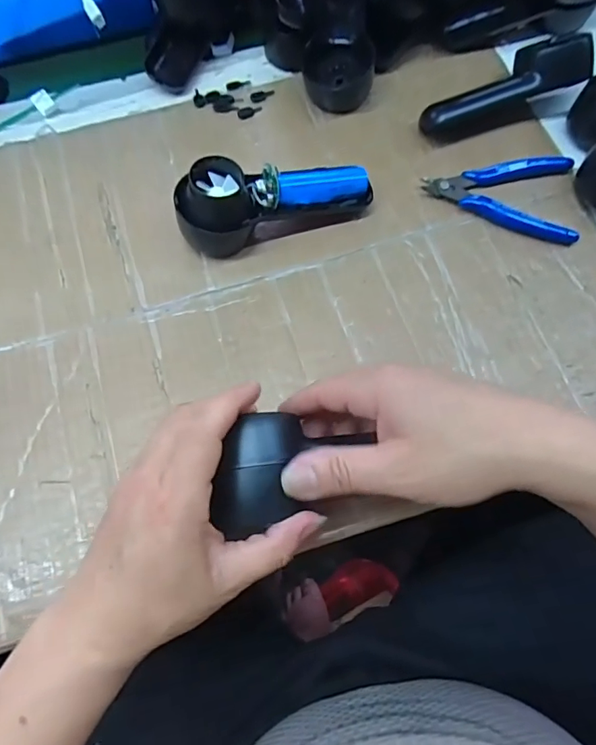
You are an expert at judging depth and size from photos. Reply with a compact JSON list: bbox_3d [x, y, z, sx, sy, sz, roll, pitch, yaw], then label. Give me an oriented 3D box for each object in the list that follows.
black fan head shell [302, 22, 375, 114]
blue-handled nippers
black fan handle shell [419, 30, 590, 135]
[{"bbox_3d":[0.034,-0.263,0.424,0.059,0.034,0.065,-1,70,0],"label":"black fan head shell"},{"bbox_3d":[0.162,-0.146,0.396,0.118,0.011,0.076,10,71,4],"label":"blue-handled nippers"},{"bbox_3d":[0.170,-0.235,0.412,0.141,0.050,0.046,-23,72,-7],"label":"black fan handle shell"}]

